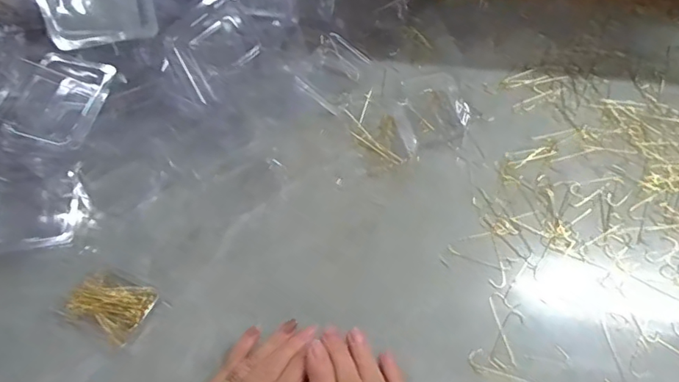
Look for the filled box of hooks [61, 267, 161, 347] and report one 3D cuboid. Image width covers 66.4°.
[{"bbox_3d":[-0.193,0.096,0.438,0.065,0.013,0.049,22,60,14],"label":"filled box of hooks"}]

